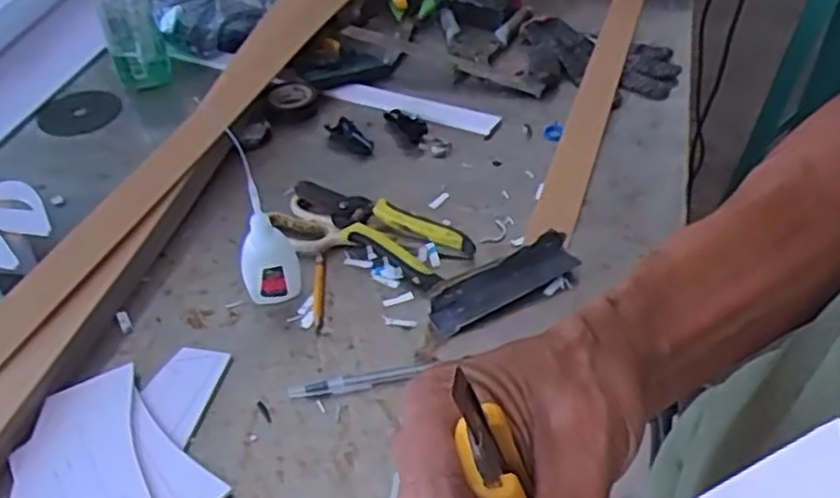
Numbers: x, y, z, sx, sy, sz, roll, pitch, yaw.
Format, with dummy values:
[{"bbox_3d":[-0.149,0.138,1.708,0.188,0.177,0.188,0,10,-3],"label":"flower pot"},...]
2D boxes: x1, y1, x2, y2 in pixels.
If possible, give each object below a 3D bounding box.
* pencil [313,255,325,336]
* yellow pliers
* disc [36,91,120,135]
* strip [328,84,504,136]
[{"bbox_3d":[-0.083,0.034,0.636,0.009,0.006,0.088,-5,42,-3],"label":"pencil"},{"bbox_3d":[-0.038,-0.021,0.681,0.168,0.025,0.060,27,50,28],"label":"yellow pliers"},{"bbox_3d":[-0.384,-0.154,0.867,0.085,0.007,0.085,0,45,0],"label":"disc"},{"bbox_3d":[-0.010,-0.156,0.843,0.193,0.008,0.038,15,45,18],"label":"strip"}]

